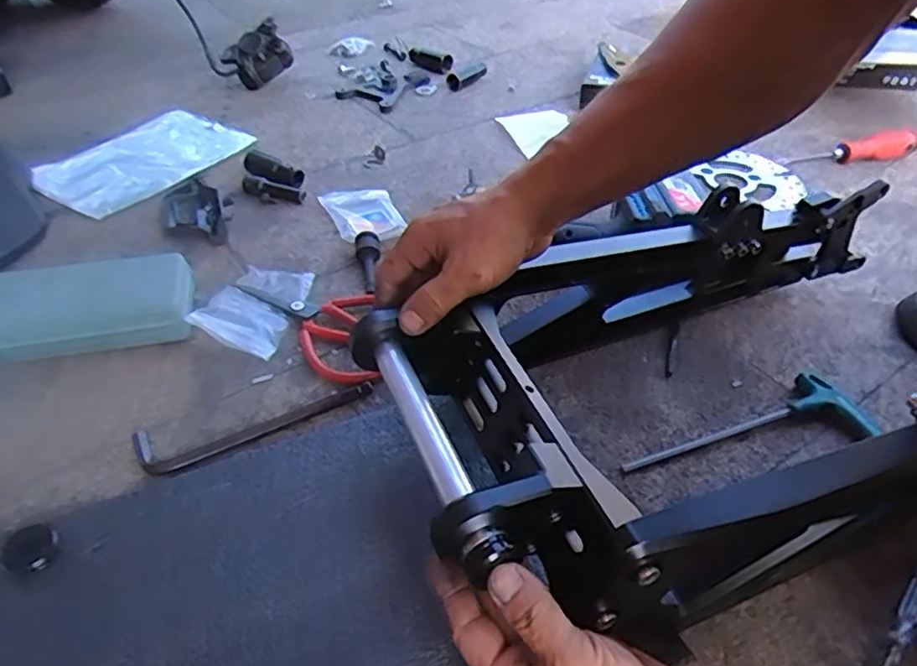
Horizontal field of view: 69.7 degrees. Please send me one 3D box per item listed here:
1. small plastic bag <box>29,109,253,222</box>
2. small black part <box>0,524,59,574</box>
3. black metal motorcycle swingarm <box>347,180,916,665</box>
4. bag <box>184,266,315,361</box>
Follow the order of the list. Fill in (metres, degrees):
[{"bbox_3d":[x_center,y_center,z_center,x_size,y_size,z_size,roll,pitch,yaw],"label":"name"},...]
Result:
[{"bbox_3d":[-0.385,-0.217,0.815,0.145,0.016,0.237,23,46,22],"label":"small plastic bag"},{"bbox_3d":[-0.268,0.136,0.414,0.030,0.014,0.030,23,46,22],"label":"small black part"},{"bbox_3d":[0.173,0.033,0.472,0.450,0.114,0.257,-15,45,-18],"label":"black metal motorcycle swingarm"},{"bbox_3d":[-0.186,-0.029,0.604,0.074,0.022,0.105,10,43,9],"label":"bag"}]

